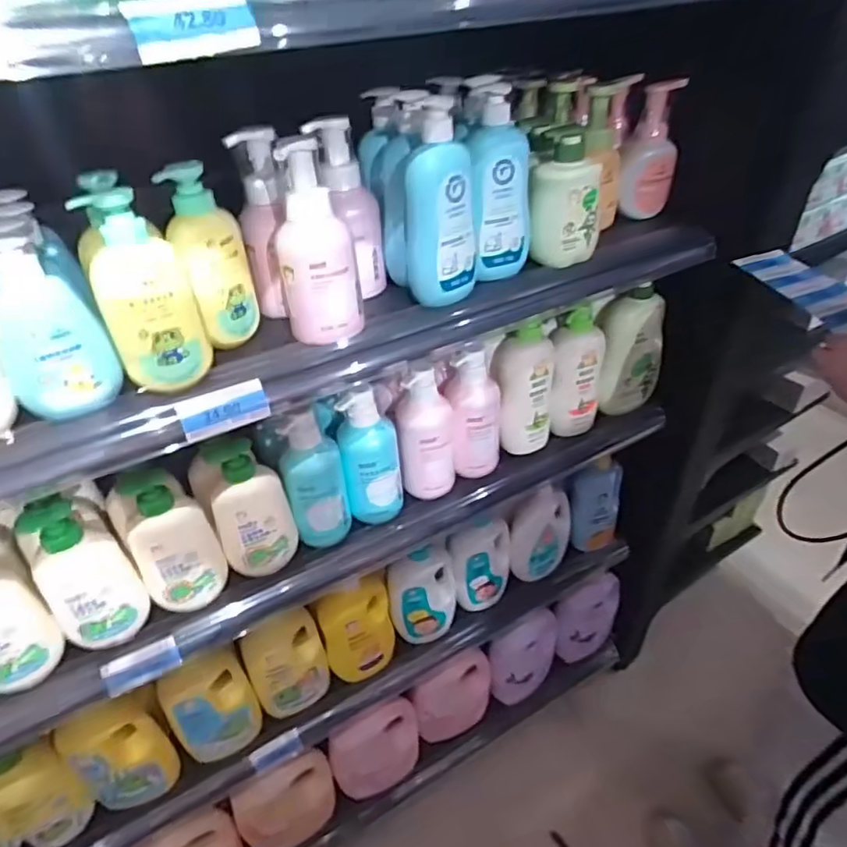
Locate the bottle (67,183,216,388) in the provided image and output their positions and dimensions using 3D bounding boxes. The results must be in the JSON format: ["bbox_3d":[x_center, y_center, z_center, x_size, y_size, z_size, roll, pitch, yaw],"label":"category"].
[{"bbox_3d":[-0.238,-0.110,0.504,0.074,0.164,0.044,-16,41,-17],"label":"bottle"}]

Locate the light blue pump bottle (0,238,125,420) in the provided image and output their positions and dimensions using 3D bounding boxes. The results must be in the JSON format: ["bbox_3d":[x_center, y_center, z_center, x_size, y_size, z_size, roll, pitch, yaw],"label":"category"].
[{"bbox_3d":[-0.312,-0.077,0.486,0.077,0.141,0.040,-23,43,-24],"label":"light blue pump bottle"}]

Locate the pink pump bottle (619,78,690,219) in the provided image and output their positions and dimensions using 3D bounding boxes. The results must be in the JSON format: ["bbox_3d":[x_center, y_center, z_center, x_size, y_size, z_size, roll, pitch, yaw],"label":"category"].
[{"bbox_3d":[0.315,-0.374,0.804,0.071,0.157,0.068,11,41,16],"label":"pink pump bottle"}]

